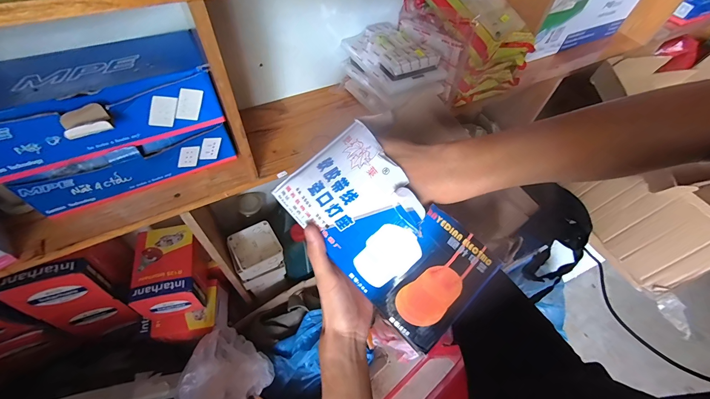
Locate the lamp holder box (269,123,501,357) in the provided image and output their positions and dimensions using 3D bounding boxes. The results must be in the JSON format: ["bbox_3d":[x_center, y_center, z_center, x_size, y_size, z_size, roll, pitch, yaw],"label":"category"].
[{"bbox_3d":[0.029,0.035,0.297,0.217,0.114,0.042,45,20,4],"label":"lamp holder box"}]

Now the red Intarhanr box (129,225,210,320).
[{"bbox_3d":[-0.420,0.167,0.689,0.113,0.109,0.167,-14,57,-15],"label":"red Intarhanr box"}]

